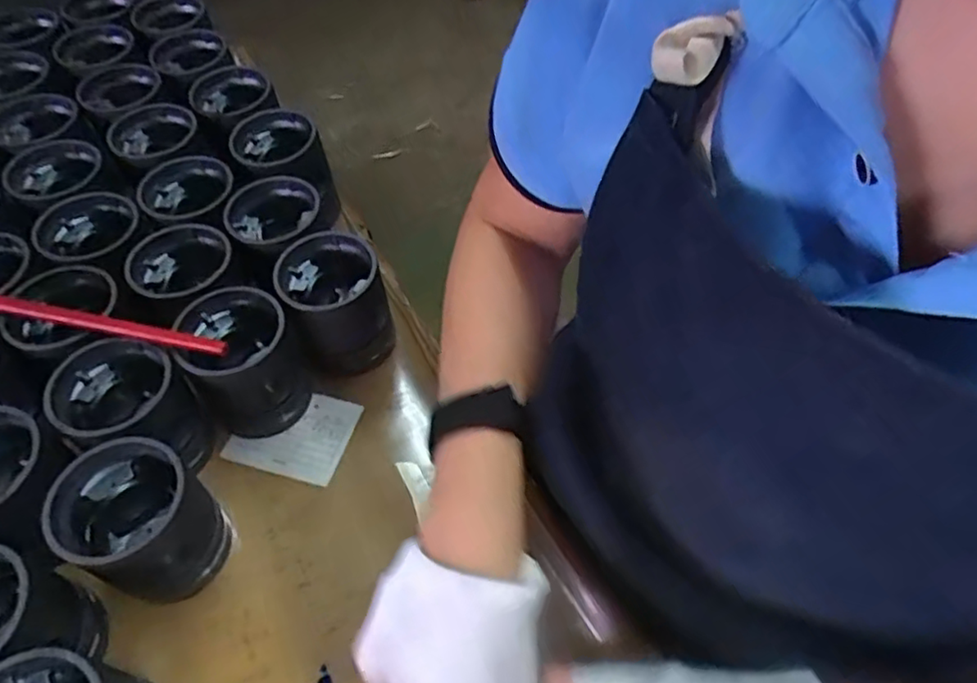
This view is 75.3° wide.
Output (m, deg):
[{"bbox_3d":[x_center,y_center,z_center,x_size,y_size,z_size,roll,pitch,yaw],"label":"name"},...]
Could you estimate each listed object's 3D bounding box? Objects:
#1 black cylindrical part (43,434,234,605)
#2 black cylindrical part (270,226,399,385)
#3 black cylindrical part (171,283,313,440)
[{"bbox_3d":[-0.254,0.137,0.473,0.091,0.109,0.087,1,53,-1],"label":"black cylindrical part"},{"bbox_3d":[-0.144,-0.033,0.593,0.088,0.116,0.094,1,53,-1],"label":"black cylindrical part"},{"bbox_3d":[-0.210,0.020,0.561,0.092,0.115,0.103,-25,57,-19],"label":"black cylindrical part"}]

